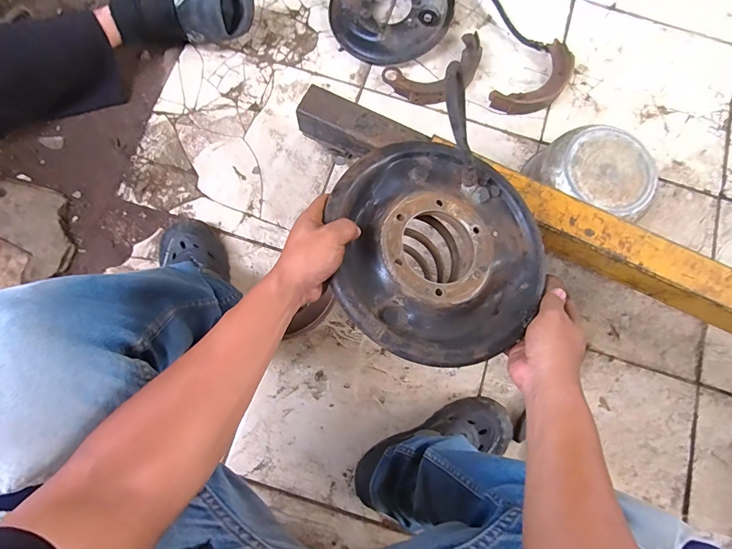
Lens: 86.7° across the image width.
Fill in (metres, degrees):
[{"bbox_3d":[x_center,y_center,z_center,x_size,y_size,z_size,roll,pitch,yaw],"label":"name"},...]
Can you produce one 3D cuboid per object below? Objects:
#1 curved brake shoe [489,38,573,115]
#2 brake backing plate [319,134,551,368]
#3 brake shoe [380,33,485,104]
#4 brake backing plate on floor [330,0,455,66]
[{"bbox_3d":[0.382,-0.425,0.865,0.222,0.038,0.103,-41,83,-8],"label":"curved brake shoe"},{"bbox_3d":[0.088,-0.030,0.450,0.278,0.055,0.278,4,73,-14],"label":"brake backing plate"},{"bbox_3d":[0.162,-0.443,0.859,0.224,0.035,0.120,-26,81,-6],"label":"brake shoe"},{"bbox_3d":[0.056,-0.603,0.862,0.261,0.090,0.254,0,79,-1],"label":"brake backing plate on floor"}]

